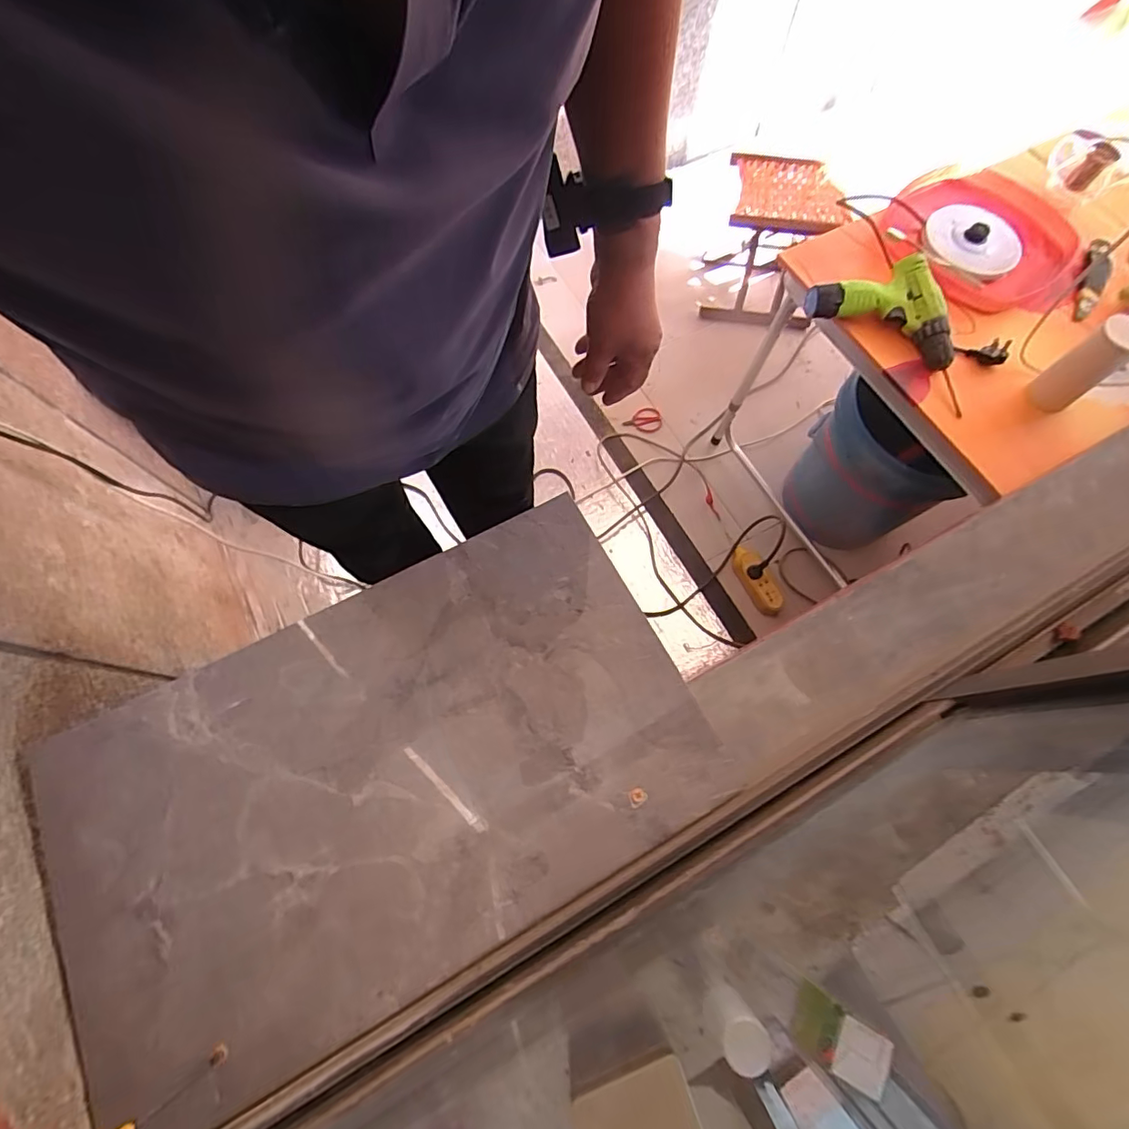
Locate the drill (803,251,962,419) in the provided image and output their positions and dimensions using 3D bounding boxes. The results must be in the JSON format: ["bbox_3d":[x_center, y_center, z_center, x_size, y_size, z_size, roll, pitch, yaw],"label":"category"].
[{"bbox_3d":[0.486,-0.352,0.803,0.201,0.063,0.249,-1,70,-1],"label":"drill"}]

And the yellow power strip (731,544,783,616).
[{"bbox_3d":[0.445,0.038,1.224,0.062,0.050,0.176,-25,72,-10],"label":"yellow power strip"}]

